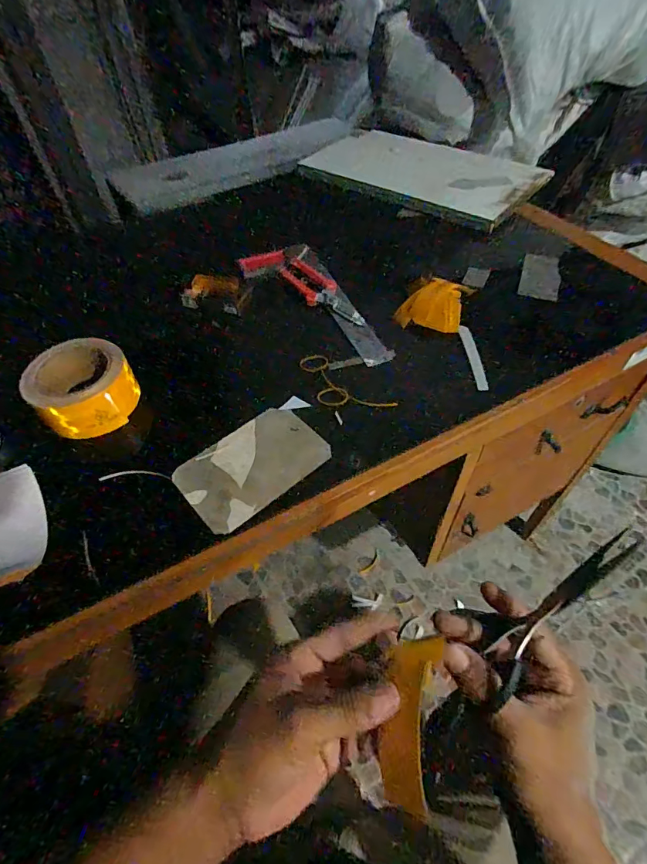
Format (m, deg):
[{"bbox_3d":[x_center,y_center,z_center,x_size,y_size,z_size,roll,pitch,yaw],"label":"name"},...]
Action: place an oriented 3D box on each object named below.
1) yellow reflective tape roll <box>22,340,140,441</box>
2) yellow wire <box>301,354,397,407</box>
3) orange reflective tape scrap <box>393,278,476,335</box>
[{"bbox_3d":[-0.282,-0.056,0.501,0.123,0.064,0.108,33,60,25],"label":"yellow reflective tape roll"},{"bbox_3d":[0.016,-0.054,0.523,0.136,0.004,0.057,37,62,27],"label":"yellow wire"},{"bbox_3d":[0.153,-0.178,0.595,0.094,0.036,0.080,10,53,10],"label":"orange reflective tape scrap"}]

